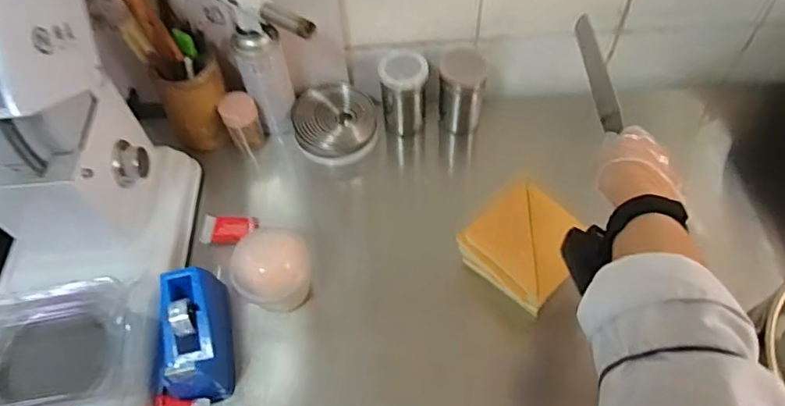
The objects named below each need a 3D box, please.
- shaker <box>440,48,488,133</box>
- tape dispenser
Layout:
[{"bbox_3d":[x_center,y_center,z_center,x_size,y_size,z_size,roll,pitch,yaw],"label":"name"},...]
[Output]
[{"bbox_3d":[0.102,-0.160,0.803,0.062,0.139,0.059,-1,56,2],"label":"shaker"},{"bbox_3d":[-0.220,0.151,0.622,0.061,0.089,0.139,-5,56,-1],"label":"tape dispenser"}]

